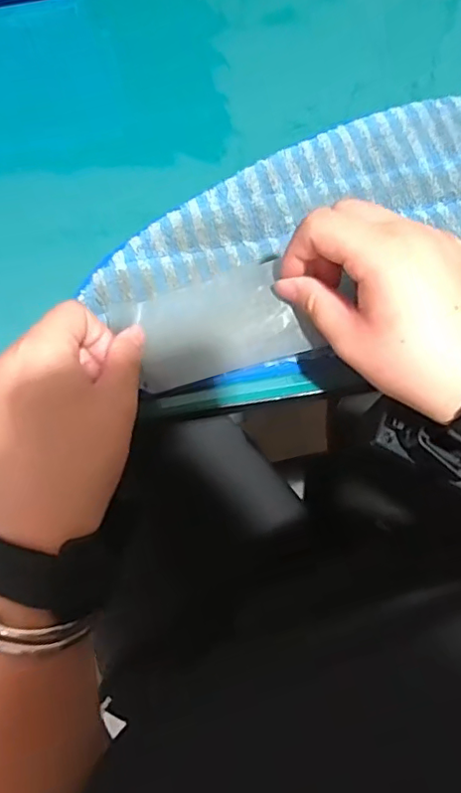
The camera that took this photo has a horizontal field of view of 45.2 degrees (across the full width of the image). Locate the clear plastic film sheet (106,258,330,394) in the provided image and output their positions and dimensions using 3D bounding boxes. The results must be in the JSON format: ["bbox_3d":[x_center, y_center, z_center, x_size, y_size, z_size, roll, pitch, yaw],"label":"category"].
[{"bbox_3d":[-0.010,-0.038,0.302,0.100,0.006,0.051,-15,88,2],"label":"clear plastic film sheet"}]

